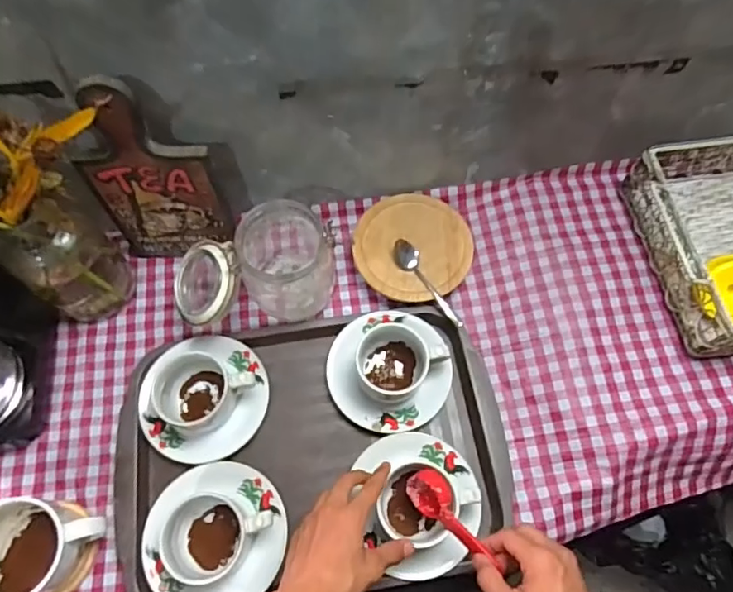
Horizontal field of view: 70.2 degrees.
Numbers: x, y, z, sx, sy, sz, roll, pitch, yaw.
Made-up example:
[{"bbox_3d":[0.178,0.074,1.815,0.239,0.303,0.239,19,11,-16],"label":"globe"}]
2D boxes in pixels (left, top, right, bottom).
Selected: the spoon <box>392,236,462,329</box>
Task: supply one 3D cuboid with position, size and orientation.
[{"bbox_3d":[0.074,-0.016,0.642,0.028,0.024,0.128,-28,70,-13],"label":"spoon"}]

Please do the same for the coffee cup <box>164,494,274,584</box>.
[{"bbox_3d":[-0.150,0.243,0.537,0.107,0.062,0.081,-18,68,-9],"label":"coffee cup"}]

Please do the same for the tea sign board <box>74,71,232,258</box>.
[{"bbox_3d":[-0.234,-0.121,0.579,0.138,0.269,0.015,1,61,-5],"label":"tea sign board"}]

